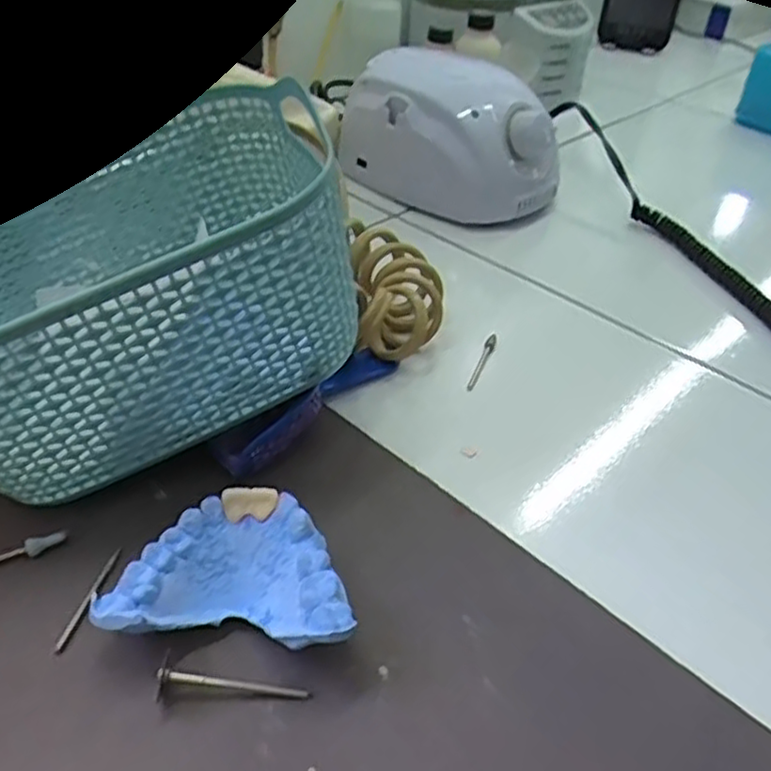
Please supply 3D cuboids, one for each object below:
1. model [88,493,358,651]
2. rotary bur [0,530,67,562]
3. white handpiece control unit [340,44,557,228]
[{"bbox_3d":[-0.047,0.064,0.229,0.072,0.025,0.049,5,39,0],"label":"model"},{"bbox_3d":[-0.135,0.059,0.243,0.049,0.005,0.006,-12,42,-19],"label":"rotary bur"},{"bbox_3d":[0.045,-0.172,0.485,0.140,0.075,0.085,32,46,30],"label":"white handpiece control unit"}]

